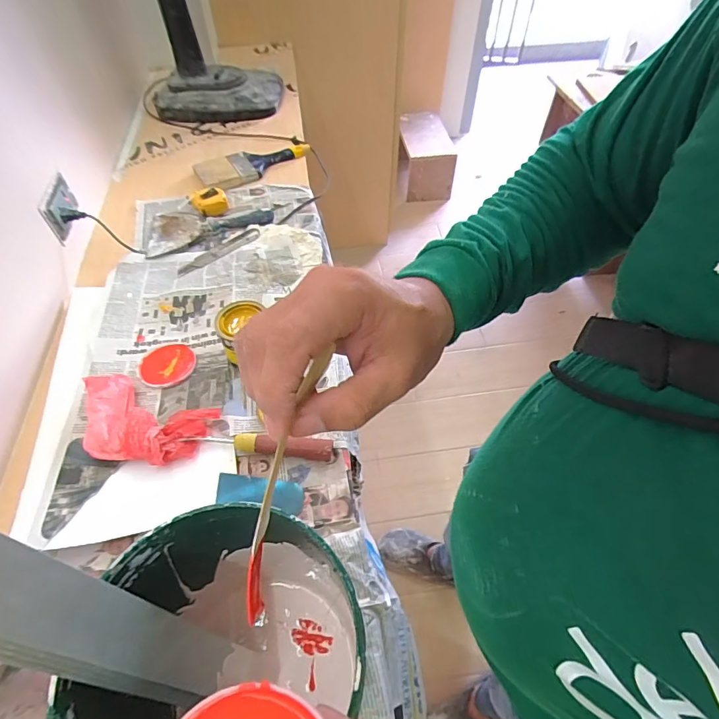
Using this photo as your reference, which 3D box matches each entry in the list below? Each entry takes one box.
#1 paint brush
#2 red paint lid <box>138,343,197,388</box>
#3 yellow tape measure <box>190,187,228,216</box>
[{"bbox_3d":[-0.218,-0.424,0.938,0.247,0.028,0.097,-28,57,-19],"label":"paint brush"},{"bbox_3d":[-0.274,0.006,0.626,0.074,0.006,0.076,0,53,1],"label":"red paint lid"},{"bbox_3d":[-0.291,-0.306,0.844,0.067,0.035,0.061,-18,55,-12],"label":"yellow tape measure"}]

